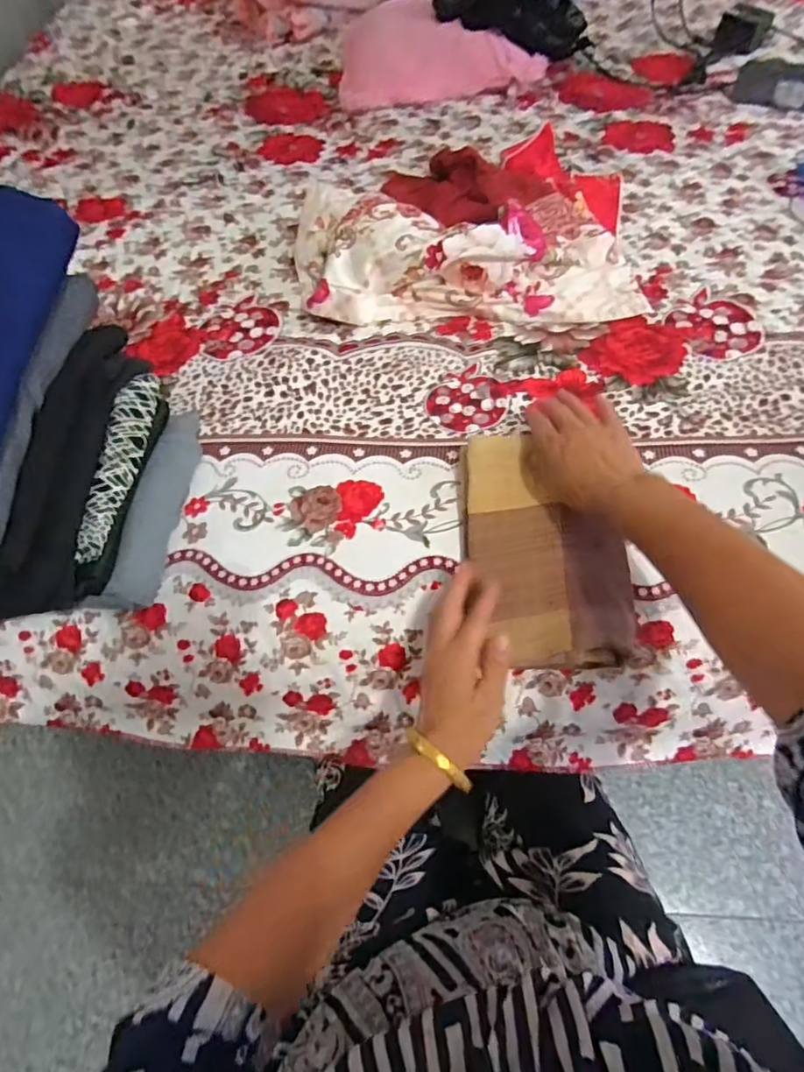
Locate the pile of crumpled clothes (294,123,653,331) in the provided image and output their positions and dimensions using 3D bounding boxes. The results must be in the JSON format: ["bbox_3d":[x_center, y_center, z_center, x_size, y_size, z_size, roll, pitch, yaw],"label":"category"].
[{"bbox_3d":[0.086,-0.455,0.713,0.437,0.076,0.432,1,62,4],"label":"pile of crumpled clothes"}]

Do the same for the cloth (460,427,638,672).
[{"bbox_3d":[0.125,0.005,0.466,0.133,0.023,0.216,-4,61,2],"label":"cloth"}]

